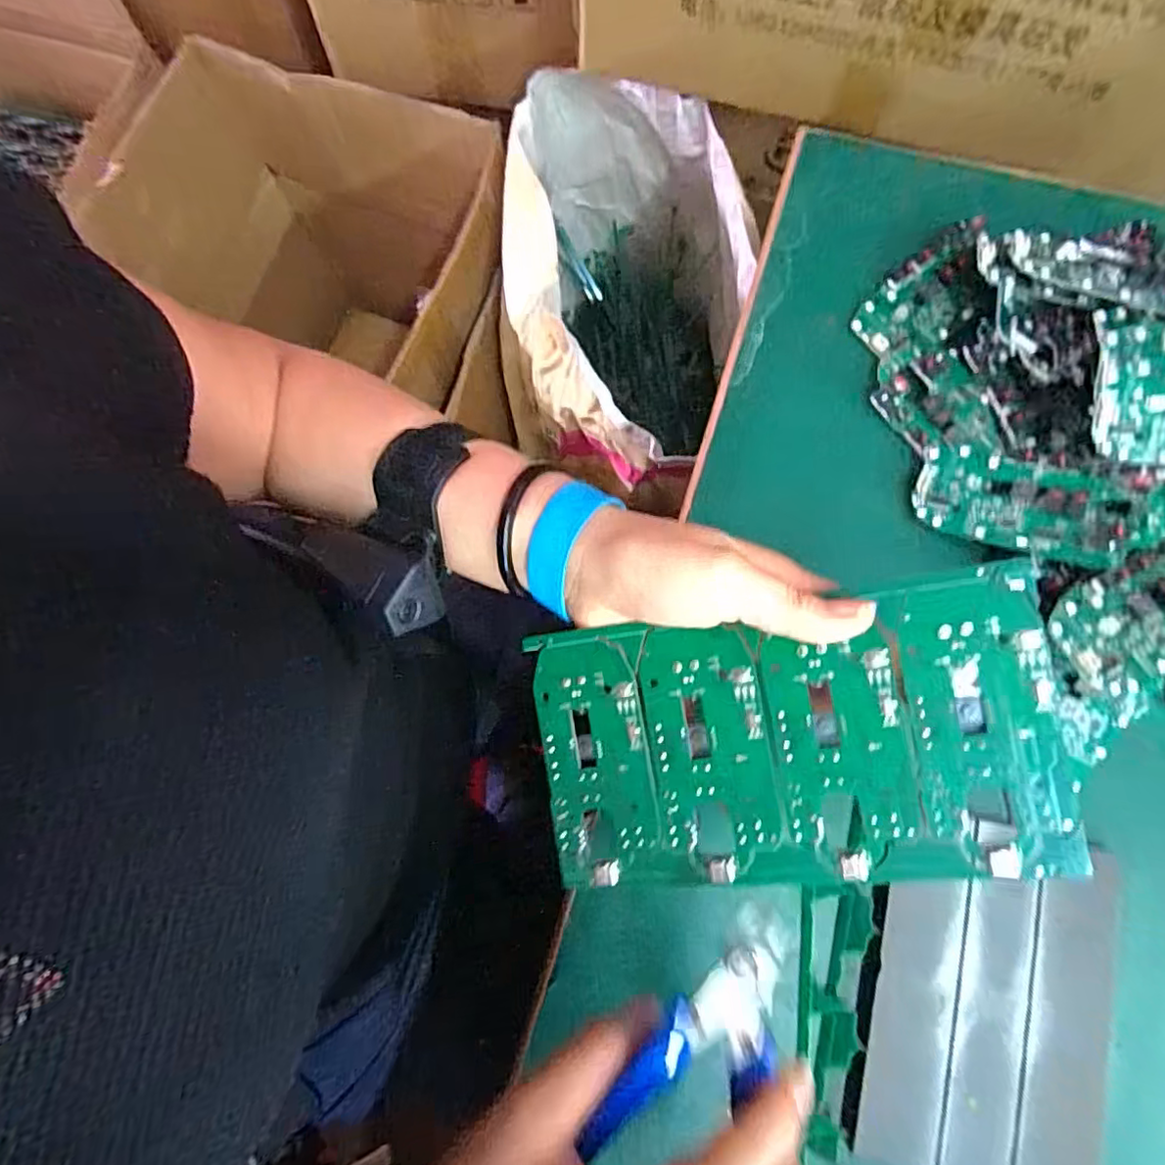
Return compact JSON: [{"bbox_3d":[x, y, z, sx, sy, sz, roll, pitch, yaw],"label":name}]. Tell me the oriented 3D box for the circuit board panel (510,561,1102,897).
[{"bbox_3d":[0.073,0.063,0.236,0.187,0.004,0.106,-10,88,18],"label":"circuit board panel"}]

